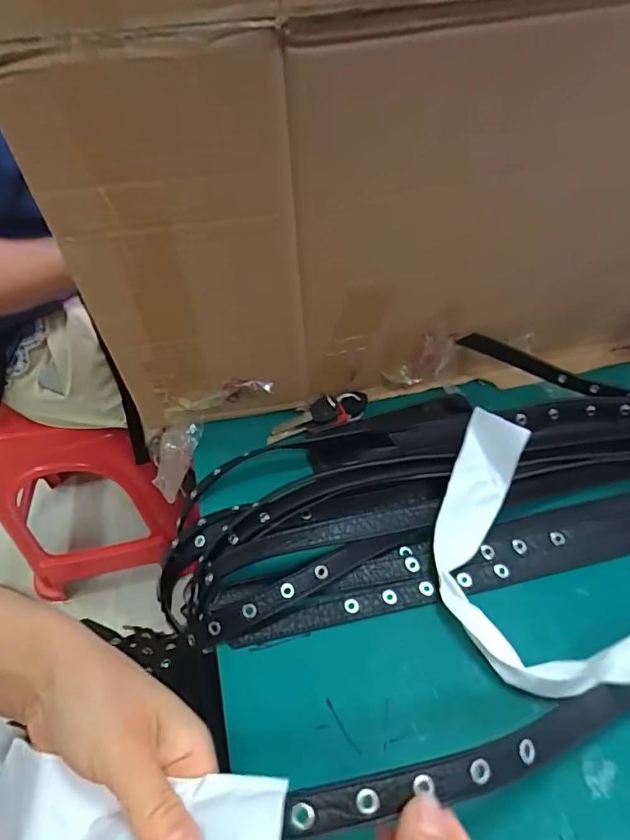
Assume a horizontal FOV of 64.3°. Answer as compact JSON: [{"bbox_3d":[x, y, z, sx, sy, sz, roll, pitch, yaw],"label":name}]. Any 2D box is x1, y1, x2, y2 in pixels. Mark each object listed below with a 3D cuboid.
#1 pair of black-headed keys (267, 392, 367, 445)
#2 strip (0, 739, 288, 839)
[{"bbox_3d":[0.003,-0.006,0.504,0.106,0.019,0.035,-16,47,-9],"label":"pair of black-headed keys"},{"bbox_3d":[-0.086,0.184,0.231,0.144,0.014,0.044,-2,46,9],"label":"strip"}]

